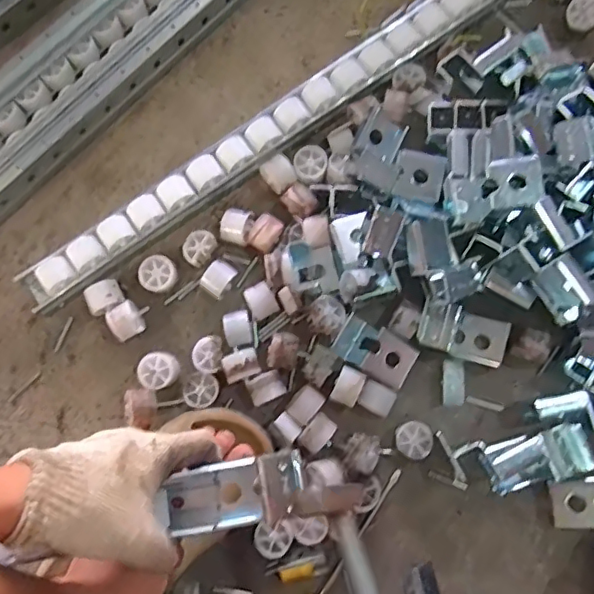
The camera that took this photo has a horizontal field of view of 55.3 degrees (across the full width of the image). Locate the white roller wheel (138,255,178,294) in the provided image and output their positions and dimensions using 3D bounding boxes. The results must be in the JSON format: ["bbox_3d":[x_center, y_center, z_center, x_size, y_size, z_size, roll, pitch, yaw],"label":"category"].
[{"bbox_3d":[-0.142,-0.022,0.580,0.034,0.023,0.037,0,79,1],"label":"white roller wheel"}]

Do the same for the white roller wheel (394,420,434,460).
[{"bbox_3d":[0.111,0.137,0.547,0.036,0.024,0.034,0,79,1],"label":"white roller wheel"}]

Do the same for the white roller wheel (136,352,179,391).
[{"bbox_3d":[-0.136,0.074,0.563,0.038,0.025,0.036,0,79,1],"label":"white roller wheel"}]

